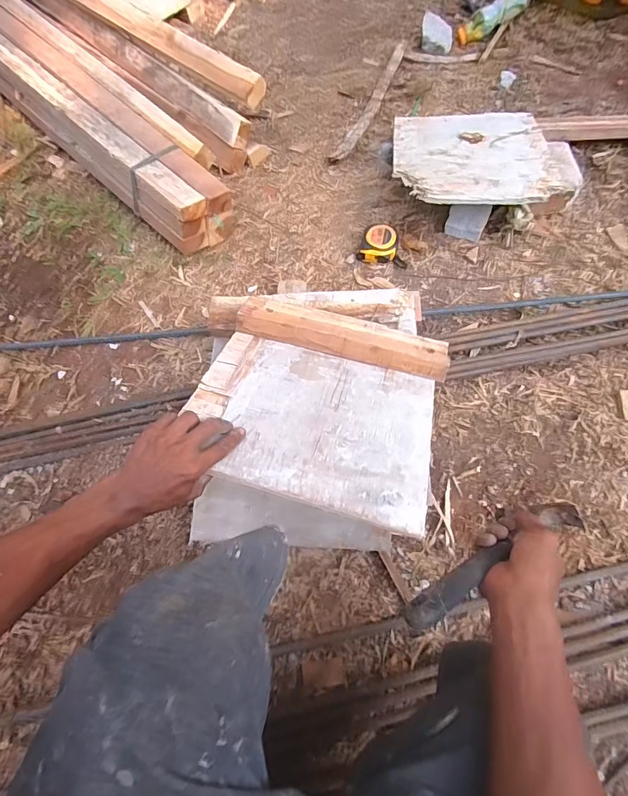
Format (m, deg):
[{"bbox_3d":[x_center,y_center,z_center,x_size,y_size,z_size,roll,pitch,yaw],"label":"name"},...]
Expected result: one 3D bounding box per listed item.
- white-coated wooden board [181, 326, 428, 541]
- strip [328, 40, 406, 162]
[{"bbox_3d":[0.000,0.022,0.516,0.294,0.006,0.241,16,45,4],"label":"white-coated wooden board"},{"bbox_3d":[0.146,-0.731,1.022,0.041,0.016,0.421,25,74,7],"label":"strip"}]

